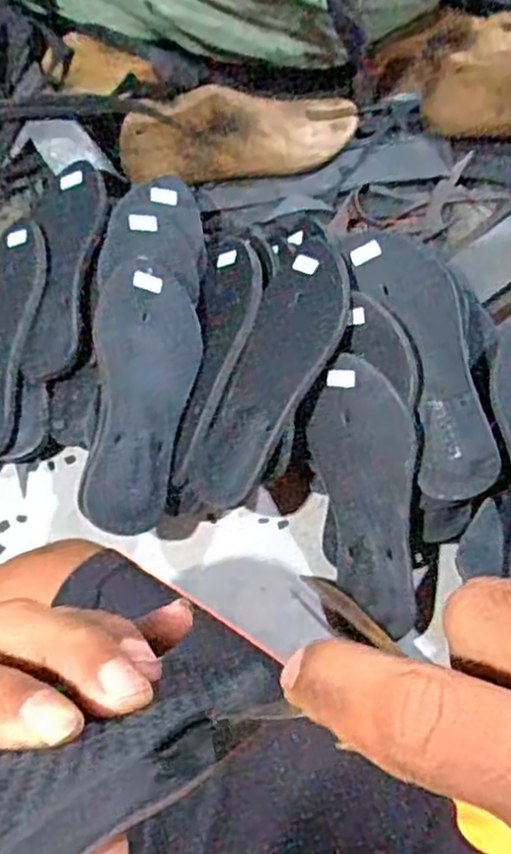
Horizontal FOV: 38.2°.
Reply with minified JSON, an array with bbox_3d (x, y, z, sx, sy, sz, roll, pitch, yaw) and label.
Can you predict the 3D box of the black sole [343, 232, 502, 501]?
[{"bbox_3d":[0.144,-0.058,0.613,0.073,0.034,0.231,-16,70,-3],"label":"black sole"}]

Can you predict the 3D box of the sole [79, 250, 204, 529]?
[{"bbox_3d":[-0.099,-0.030,0.650,0.090,0.016,0.239,6,77,-15],"label":"sole"}]

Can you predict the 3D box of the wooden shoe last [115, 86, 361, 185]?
[{"bbox_3d":[-0.014,-0.299,0.746,0.248,0.073,0.064,-15,70,-3],"label":"wooden shoe last"}]

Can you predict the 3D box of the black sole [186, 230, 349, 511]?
[{"bbox_3d":[0.016,-0.046,0.622,0.081,0.019,0.233,23,87,27],"label":"black sole"}]

